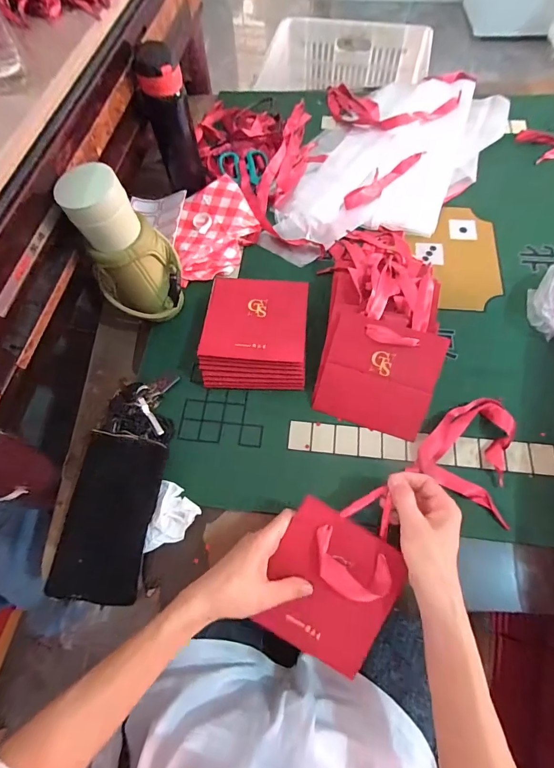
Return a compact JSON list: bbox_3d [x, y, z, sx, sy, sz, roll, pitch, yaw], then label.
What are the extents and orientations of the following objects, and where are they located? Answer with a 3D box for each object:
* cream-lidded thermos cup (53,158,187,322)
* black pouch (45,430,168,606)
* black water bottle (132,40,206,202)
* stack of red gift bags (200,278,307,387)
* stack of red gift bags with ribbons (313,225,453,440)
[{"bbox_3d":[-0.191,-0.163,0.497,0.107,0.223,0.077,-33,70,-11],"label":"cream-lidded thermos cup"},{"bbox_3d":[-0.206,0.160,0.459,0.104,0.033,0.188,6,67,5],"label":"black pouch"},{"bbox_3d":[-0.167,-0.415,0.599,0.065,0.184,0.082,-14,67,-4],"label":"black water bottle"},{"bbox_3d":[-0.028,-0.074,0.541,0.140,0.055,0.159,3,67,4],"label":"stack of red gift bags"},{"bbox_3d":[0.145,-0.097,0.529,0.159,0.077,0.321,5,67,5],"label":"stack of red gift bags with ribbons"}]

